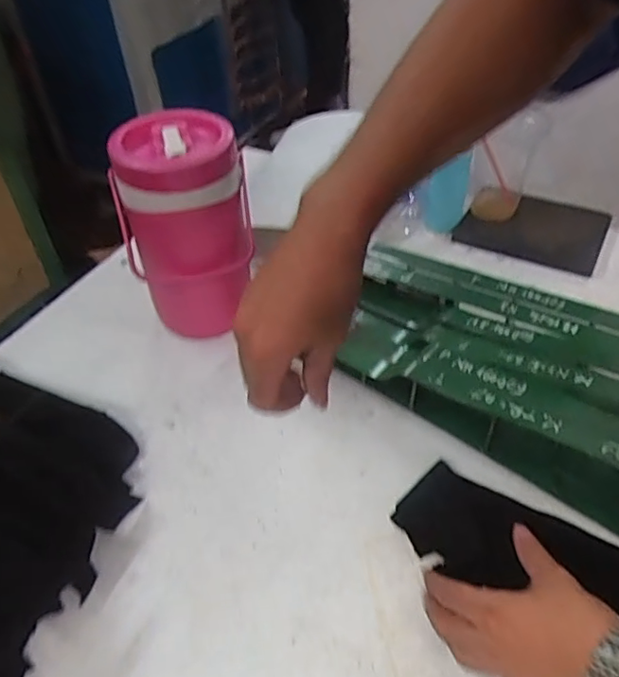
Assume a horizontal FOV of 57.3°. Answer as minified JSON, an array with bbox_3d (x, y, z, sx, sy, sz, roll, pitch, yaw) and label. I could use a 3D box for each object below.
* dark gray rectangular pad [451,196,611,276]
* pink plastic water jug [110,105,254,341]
[{"bbox_3d":[0.340,-0.171,0.874,0.206,0.009,0.130,19,64,19],"label":"dark gray rectangular pad"},{"bbox_3d":[-0.140,-0.120,0.674,0.135,0.257,0.116,-6,45,-4],"label":"pink plastic water jug"}]

